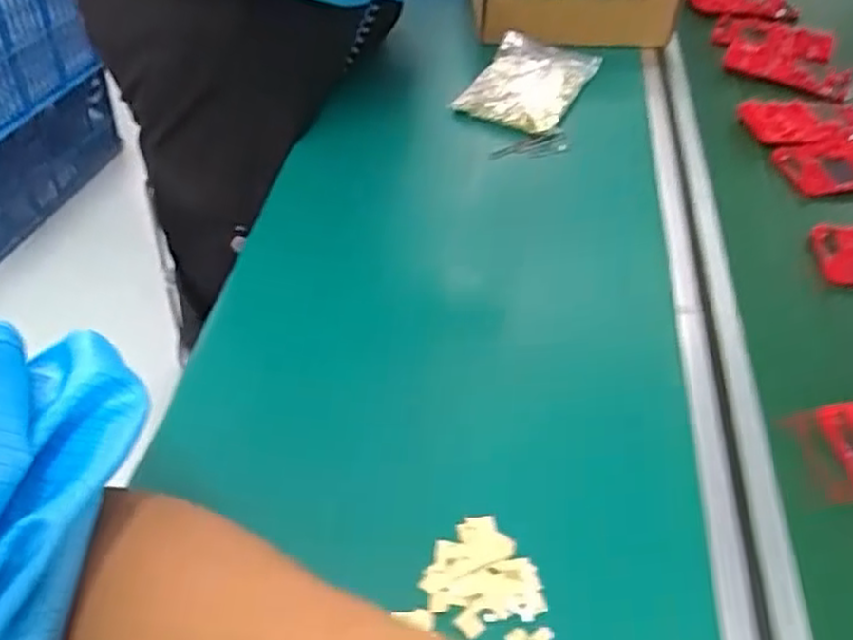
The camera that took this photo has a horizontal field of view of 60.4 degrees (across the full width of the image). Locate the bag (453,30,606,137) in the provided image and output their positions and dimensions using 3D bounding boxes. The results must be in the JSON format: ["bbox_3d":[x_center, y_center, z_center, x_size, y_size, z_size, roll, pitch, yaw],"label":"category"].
[{"bbox_3d":[0.096,-0.224,0.695,0.098,0.028,0.155,17,44,20],"label":"bag"}]

